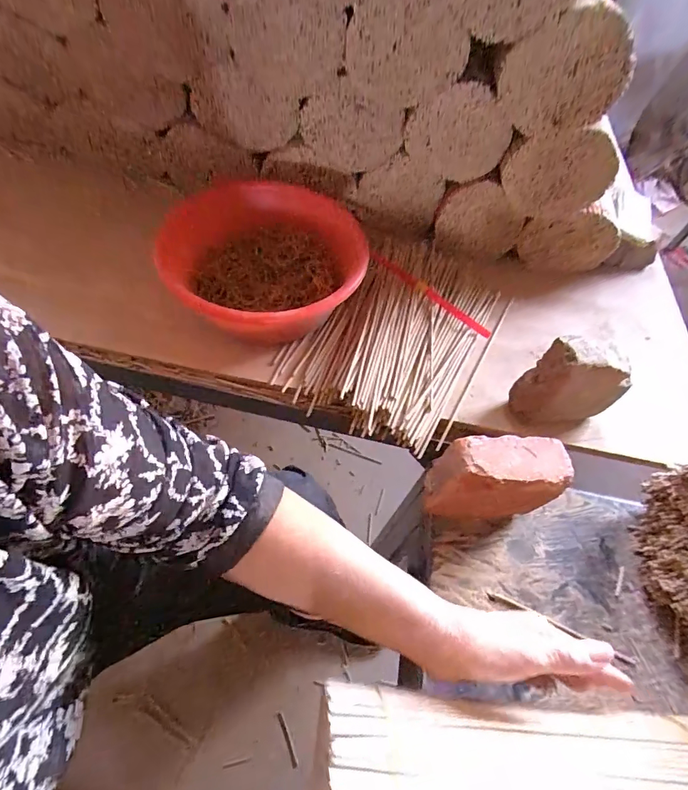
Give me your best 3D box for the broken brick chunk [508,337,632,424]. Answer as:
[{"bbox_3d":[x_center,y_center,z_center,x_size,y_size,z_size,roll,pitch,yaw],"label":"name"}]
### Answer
[{"bbox_3d":[0.279,-0.013,0.510,0.120,0.126,0.045,-3,57,-7],"label":"broken brick chunk"}]

